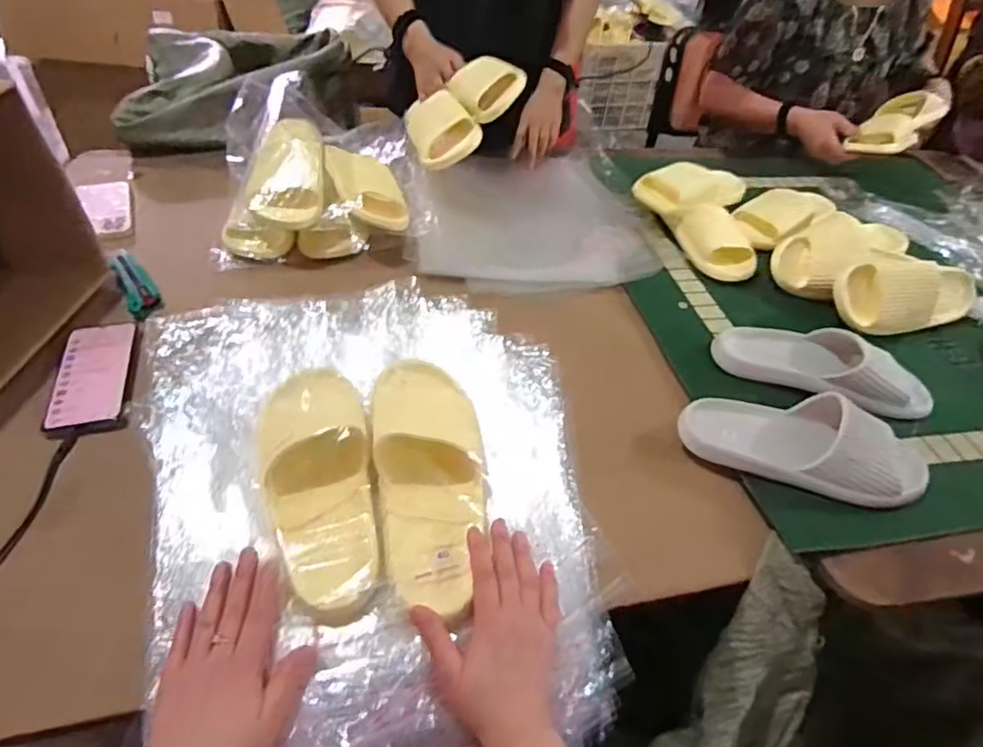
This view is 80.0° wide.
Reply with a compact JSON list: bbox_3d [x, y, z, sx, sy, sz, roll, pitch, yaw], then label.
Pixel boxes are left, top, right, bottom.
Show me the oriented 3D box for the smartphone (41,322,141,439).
[{"bbox_3d":[-0.436,-0.002,0.646,0.078,0.007,0.172,-11,48,-16],"label":"smartphone"}]

